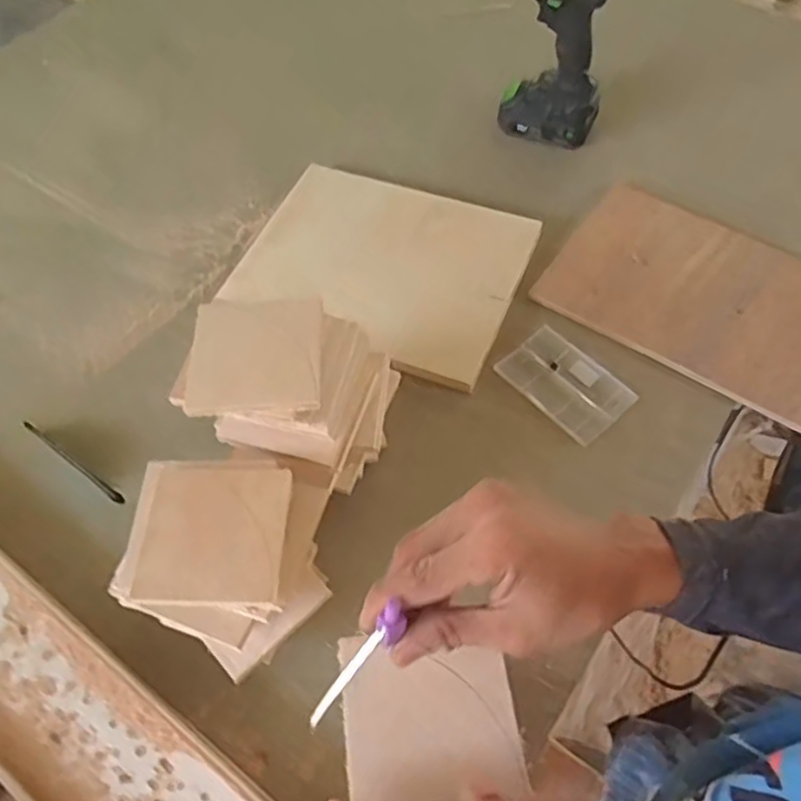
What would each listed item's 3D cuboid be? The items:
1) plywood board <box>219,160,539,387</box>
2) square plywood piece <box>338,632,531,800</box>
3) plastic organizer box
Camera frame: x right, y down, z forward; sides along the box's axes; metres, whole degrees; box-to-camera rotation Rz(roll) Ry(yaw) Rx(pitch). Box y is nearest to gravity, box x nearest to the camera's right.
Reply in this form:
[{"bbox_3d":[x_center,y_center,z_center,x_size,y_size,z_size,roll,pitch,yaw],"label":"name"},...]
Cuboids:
[{"bbox_3d":[-0.023,-0.169,0.794,0.314,0.022,0.243,20,59,12],"label":"plywood board"},{"bbox_3d":[0.018,0.191,0.404,0.103,0.010,0.100,-4,57,-2],"label":"square plywood piece"},{"bbox_3d":[0.172,-0.019,0.708,0.081,0.012,0.125,-36,64,-21],"label":"plastic organizer box"}]

